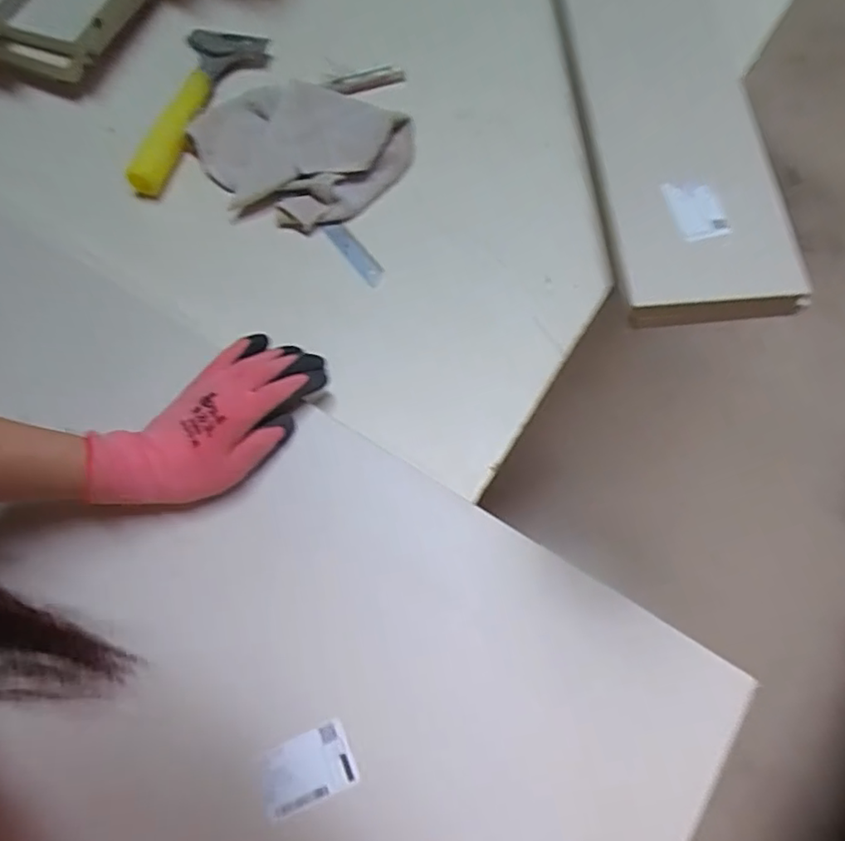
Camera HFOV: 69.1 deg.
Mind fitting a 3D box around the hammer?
[{"bbox_3d":[-0.233,-0.300,0.592,0.088,0.037,0.207,23,72,9],"label":"hammer"}]

